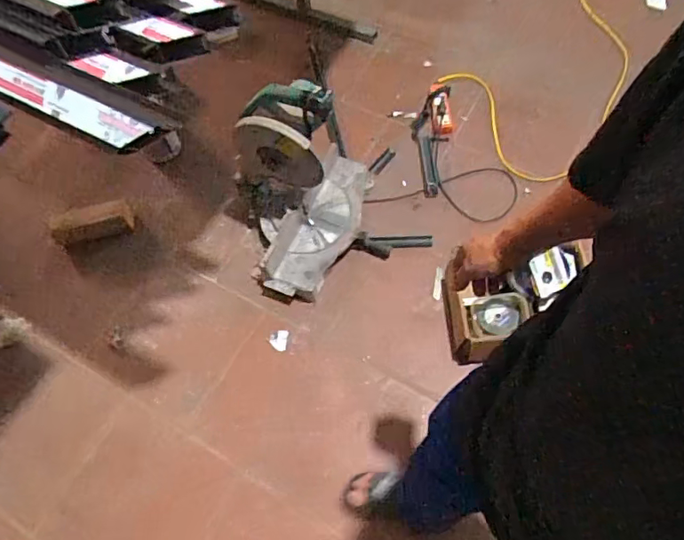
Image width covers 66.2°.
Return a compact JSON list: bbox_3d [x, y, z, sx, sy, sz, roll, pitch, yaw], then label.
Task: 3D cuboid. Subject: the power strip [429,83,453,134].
[{"bbox_3d":[0.343,-0.568,1.815,0.069,0.042,0.230,0,63,4],"label":"power strip"}]

